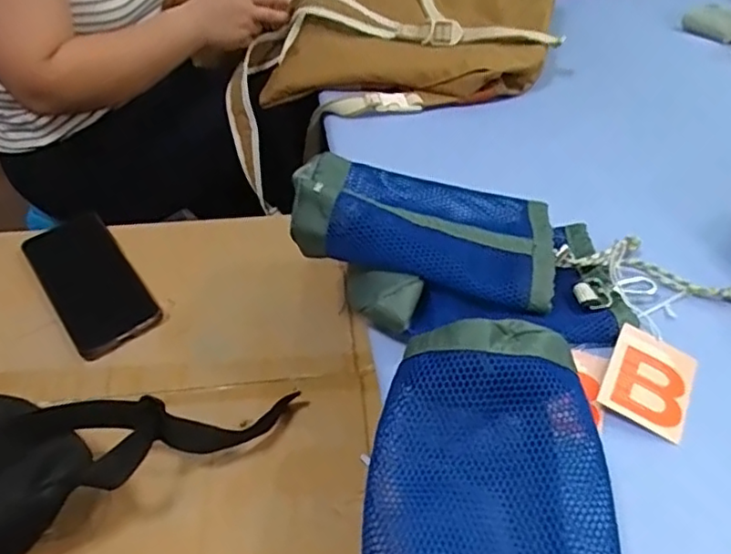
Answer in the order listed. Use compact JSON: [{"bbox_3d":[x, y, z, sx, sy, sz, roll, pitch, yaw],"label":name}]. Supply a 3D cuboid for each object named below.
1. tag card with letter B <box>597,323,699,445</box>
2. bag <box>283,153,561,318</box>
[{"bbox_3d":[0.193,0.069,0.427,0.055,0.005,0.074,29,51,13],"label":"tag card with letter B"},{"bbox_3d":[0.046,-0.037,0.512,0.210,0.058,0.125,15,45,-4],"label":"bag"}]

